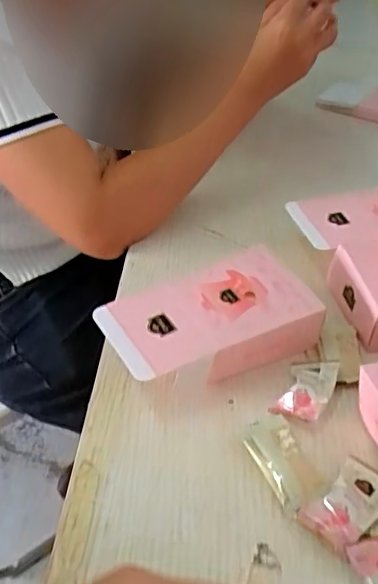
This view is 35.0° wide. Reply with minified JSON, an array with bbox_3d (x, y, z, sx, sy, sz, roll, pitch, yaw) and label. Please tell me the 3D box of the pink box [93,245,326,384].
[{"bbox_3d":[0.014,0.023,0.447,0.155,0.041,0.092,-22,45,-27],"label":"pink box"}]

